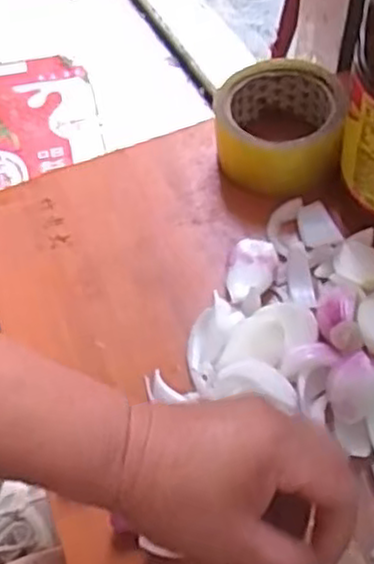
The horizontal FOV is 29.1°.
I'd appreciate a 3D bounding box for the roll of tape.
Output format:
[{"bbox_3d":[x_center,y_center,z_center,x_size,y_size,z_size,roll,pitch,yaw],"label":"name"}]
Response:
[{"bbox_3d":[0.069,-0.114,0.553,0.093,0.059,0.095,-1,57,1],"label":"roll of tape"}]

